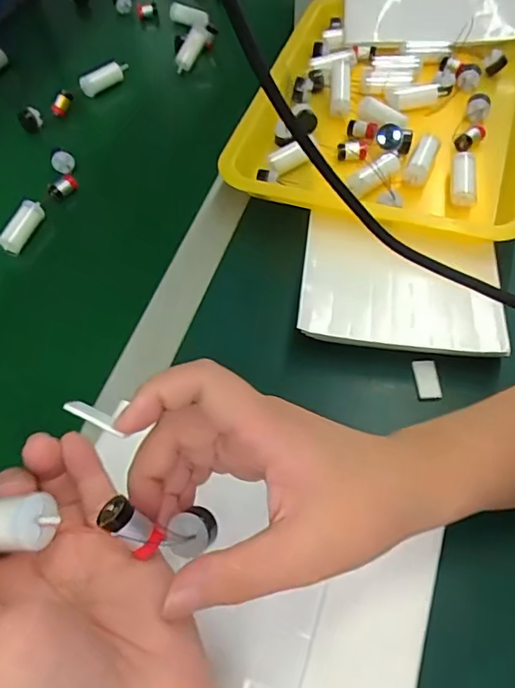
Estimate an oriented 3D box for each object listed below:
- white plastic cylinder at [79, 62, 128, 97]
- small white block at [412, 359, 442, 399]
[{"bbox_3d":[-0.180,-0.314,0.614,0.059,0.019,0.016,-28,60,1],"label":"white plastic cylinder"},{"bbox_3d":[0.125,0.026,0.385,0.016,0.007,0.029,-5,58,-1],"label":"small white block"}]

